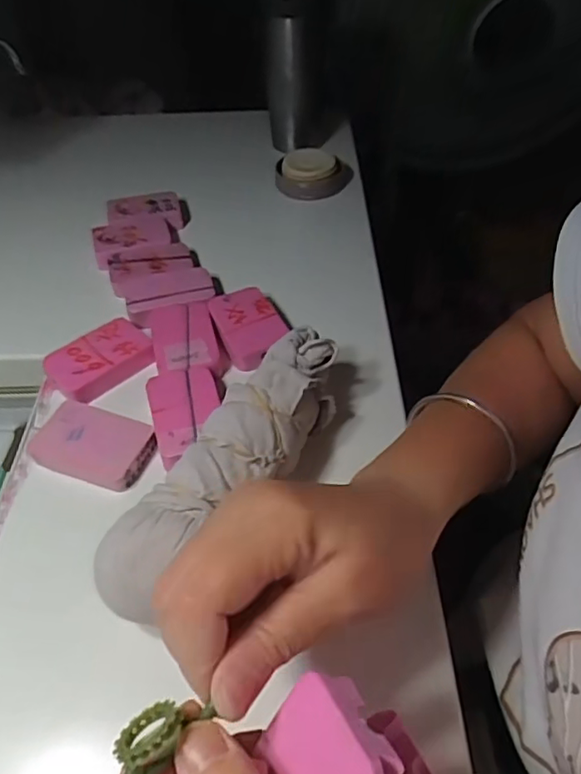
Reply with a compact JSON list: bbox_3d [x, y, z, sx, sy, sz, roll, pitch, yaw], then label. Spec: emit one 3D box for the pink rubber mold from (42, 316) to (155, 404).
[{"bbox_3d":[-0.140,-0.021,0.430,0.073,0.015,0.048,-35,57,-26],"label":"pink rubber mold"}]

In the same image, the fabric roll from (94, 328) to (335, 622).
[{"bbox_3d":[-0.032,0.044,0.333,0.051,0.046,0.193,24,54,21],"label":"fabric roll"}]

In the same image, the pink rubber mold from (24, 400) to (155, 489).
[{"bbox_3d":[-0.128,0.037,0.385,0.072,0.013,0.054,18,52,16],"label":"pink rubber mold"}]

